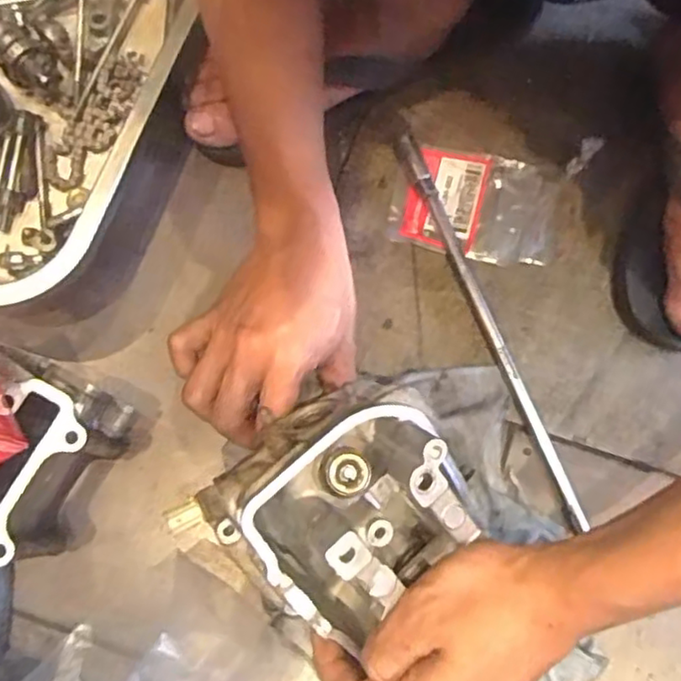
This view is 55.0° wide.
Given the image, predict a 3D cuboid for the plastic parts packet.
[{"bbox_3d":[0.090,-0.095,0.447,0.107,0.012,0.073,14,76,4],"label":"plastic parts packet"}]

